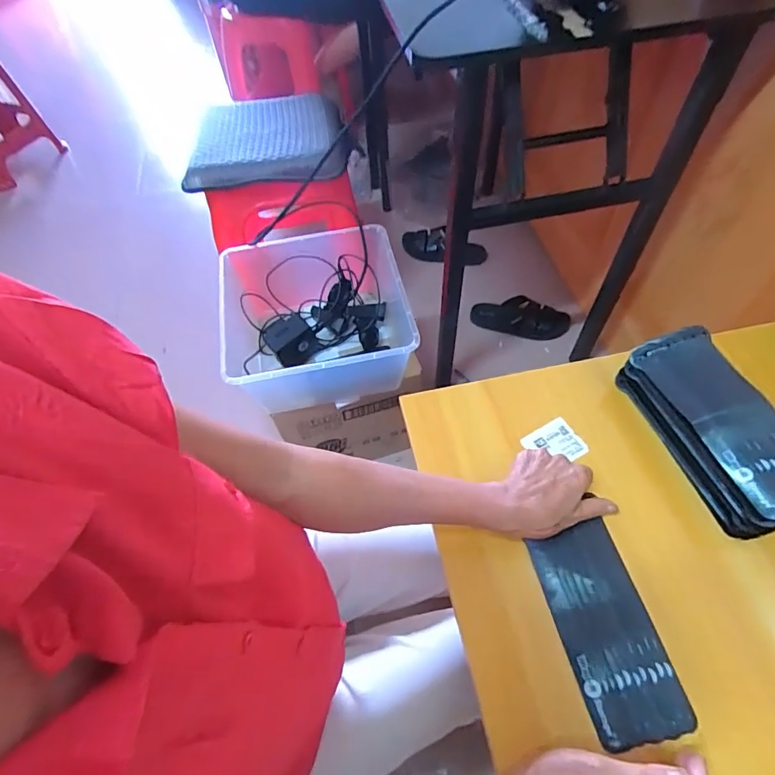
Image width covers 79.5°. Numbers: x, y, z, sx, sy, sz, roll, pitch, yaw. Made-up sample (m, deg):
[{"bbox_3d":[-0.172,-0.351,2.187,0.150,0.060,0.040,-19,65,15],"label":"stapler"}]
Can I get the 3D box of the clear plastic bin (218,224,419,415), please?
[{"bbox_3d":[-0.130,-0.112,0.822,0.322,0.166,0.303,-10,56,-2],"label":"clear plastic bin"}]

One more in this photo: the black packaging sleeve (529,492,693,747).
[{"bbox_3d":[0.194,0.213,0.418,0.080,0.015,0.169,-10,51,-2],"label":"black packaging sleeve"}]

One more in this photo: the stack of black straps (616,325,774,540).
[{"bbox_3d":[0.335,0.040,0.479,0.085,0.068,0.206,-18,57,-8],"label":"stack of black straps"}]

